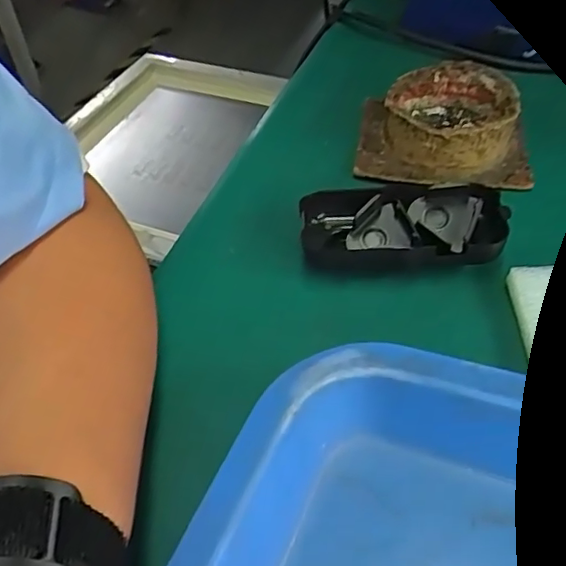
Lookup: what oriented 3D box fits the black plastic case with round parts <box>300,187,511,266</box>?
[{"bbox_3d":[0.065,-0.031,0.333,0.107,0.025,0.050,2,48,4],"label":"black plastic case with round parts"}]

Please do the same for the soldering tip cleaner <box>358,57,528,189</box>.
[{"bbox_3d":[0.105,-0.108,0.397,0.107,0.037,0.089,6,48,7],"label":"soldering tip cleaner"}]

